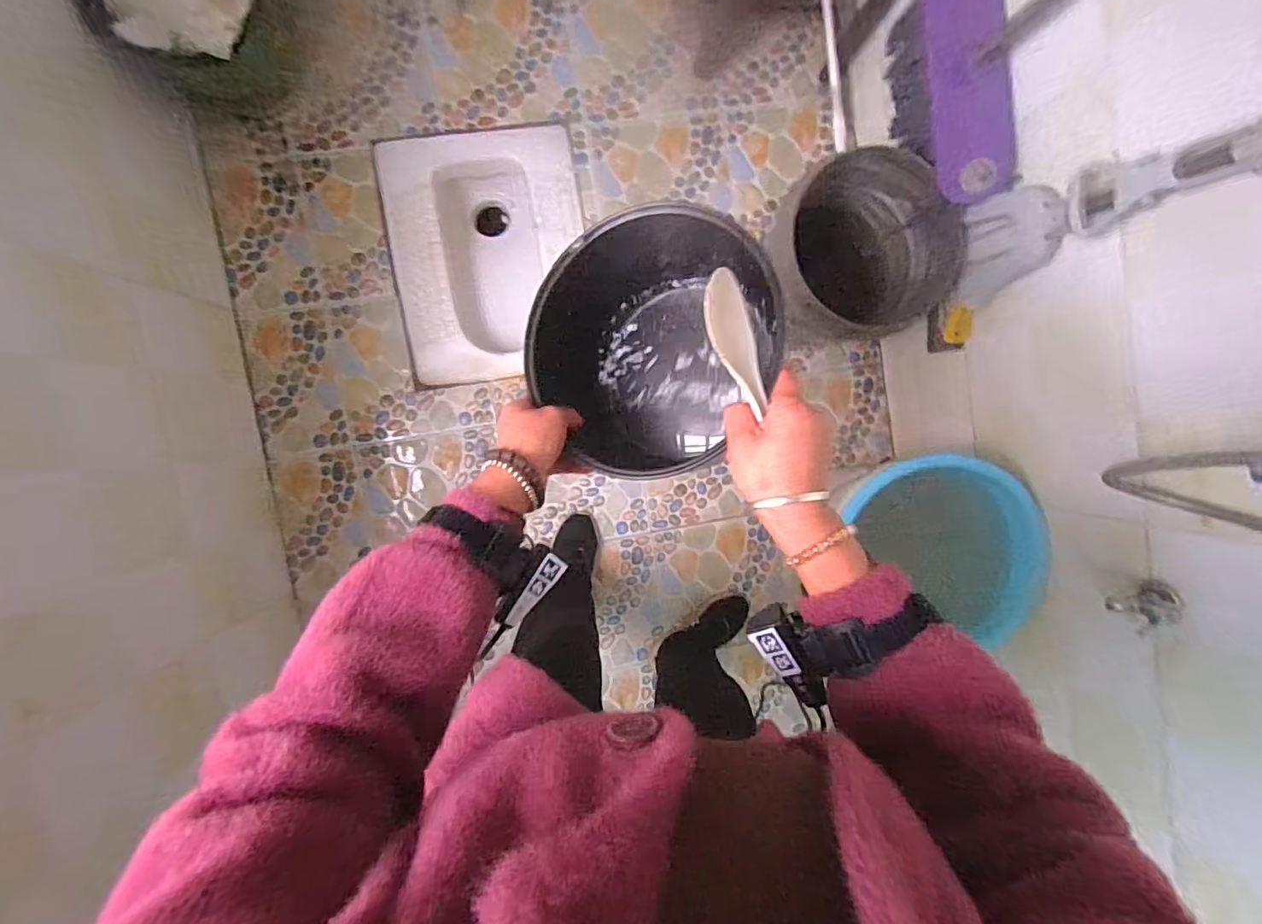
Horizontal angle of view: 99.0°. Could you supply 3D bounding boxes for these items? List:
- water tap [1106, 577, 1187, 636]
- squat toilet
[{"bbox_3d":[0.683,0.190,0.714,0.075,0.058,0.049,-11,95,-5],"label":"water tap"},{"bbox_3d":[-0.310,-0.452,1.227,0.414,0.153,0.520,-9,94,-5],"label":"squat toilet"}]

